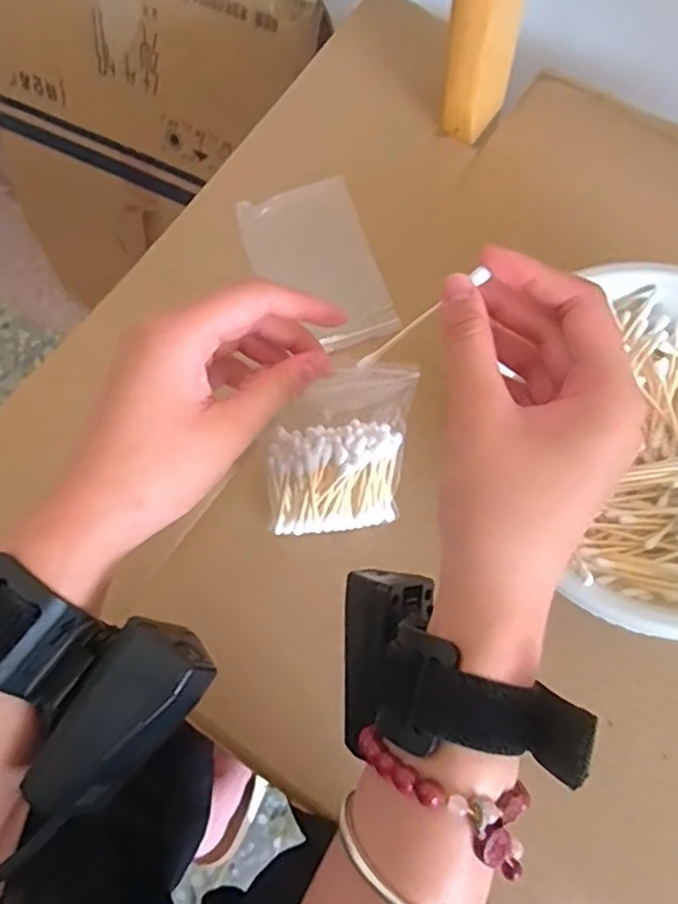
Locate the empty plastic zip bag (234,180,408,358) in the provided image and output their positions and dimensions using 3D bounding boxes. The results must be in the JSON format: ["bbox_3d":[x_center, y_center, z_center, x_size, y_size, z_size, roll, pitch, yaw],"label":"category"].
[{"bbox_3d":[-0.014,-0.126,0.461,0.078,0.006,0.114,-24,102,-2],"label":"empty plastic zip bag"}]

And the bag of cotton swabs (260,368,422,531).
[{"bbox_3d":[-0.002,0.004,0.326,0.072,0.104,0.039,-7,66,-2],"label":"bag of cotton swabs"}]

